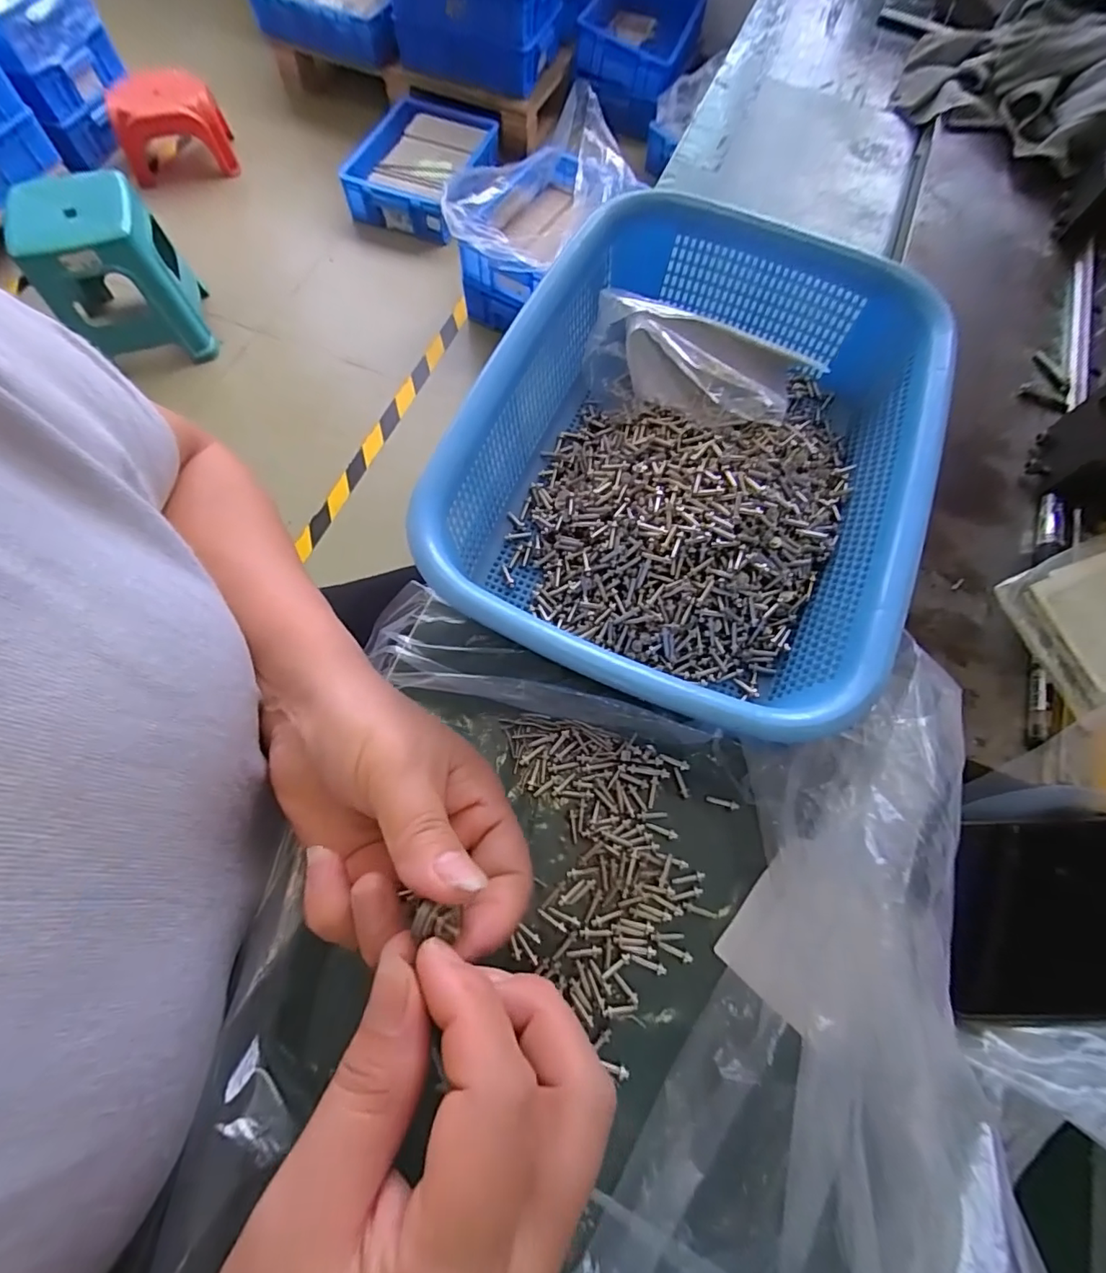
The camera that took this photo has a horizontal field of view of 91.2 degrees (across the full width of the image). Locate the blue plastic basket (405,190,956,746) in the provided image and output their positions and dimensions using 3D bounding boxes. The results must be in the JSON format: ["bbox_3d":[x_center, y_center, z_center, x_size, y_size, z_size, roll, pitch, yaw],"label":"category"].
[{"bbox_3d":[0.071,-0.098,0.285,0.201,0.073,0.286,20,69,5],"label":"blue plastic basket"}]

